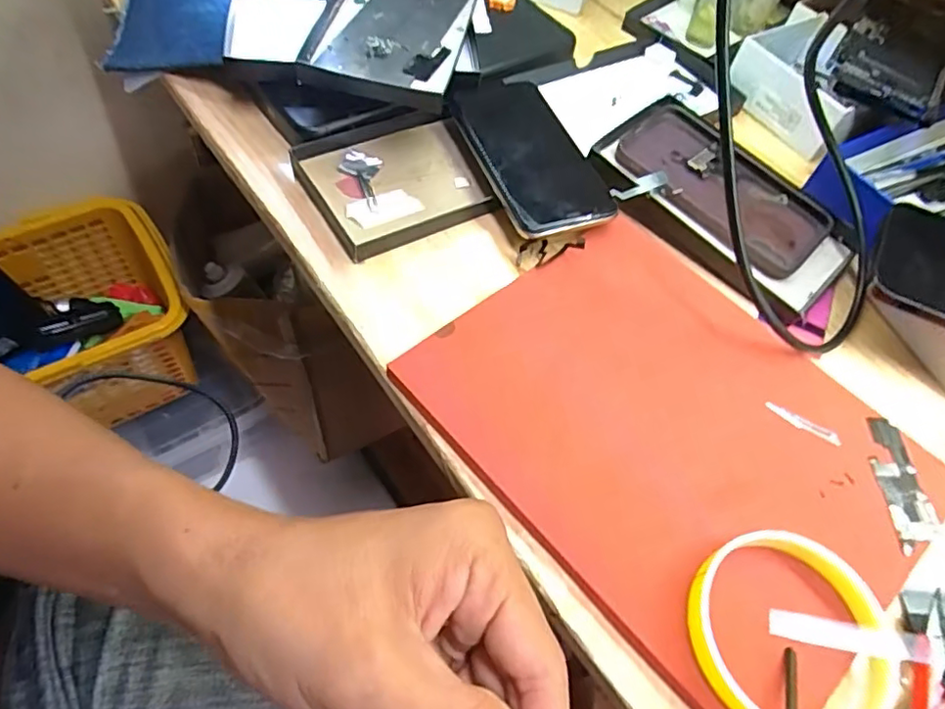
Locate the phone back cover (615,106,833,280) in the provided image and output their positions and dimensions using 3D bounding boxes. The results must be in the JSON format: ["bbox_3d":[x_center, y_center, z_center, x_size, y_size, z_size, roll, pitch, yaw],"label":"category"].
[{"bbox_3d":[0.171,-0.113,0.415,0.148,0.016,0.089,42,63,12],"label":"phone back cover"}]

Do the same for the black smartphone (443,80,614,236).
[{"bbox_3d":[0.039,-0.139,0.412,0.076,0.012,0.150,-16,60,-19],"label":"black smartphone"}]

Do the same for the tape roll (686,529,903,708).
[{"bbox_3d":[0.135,0.119,0.255,0.078,0.020,0.082,3,57,-5],"label":"tape roll"}]

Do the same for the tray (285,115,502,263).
[{"bbox_3d":[-0.049,-0.120,0.406,0.119,0.015,0.100,-23,63,-21],"label":"tray"}]

